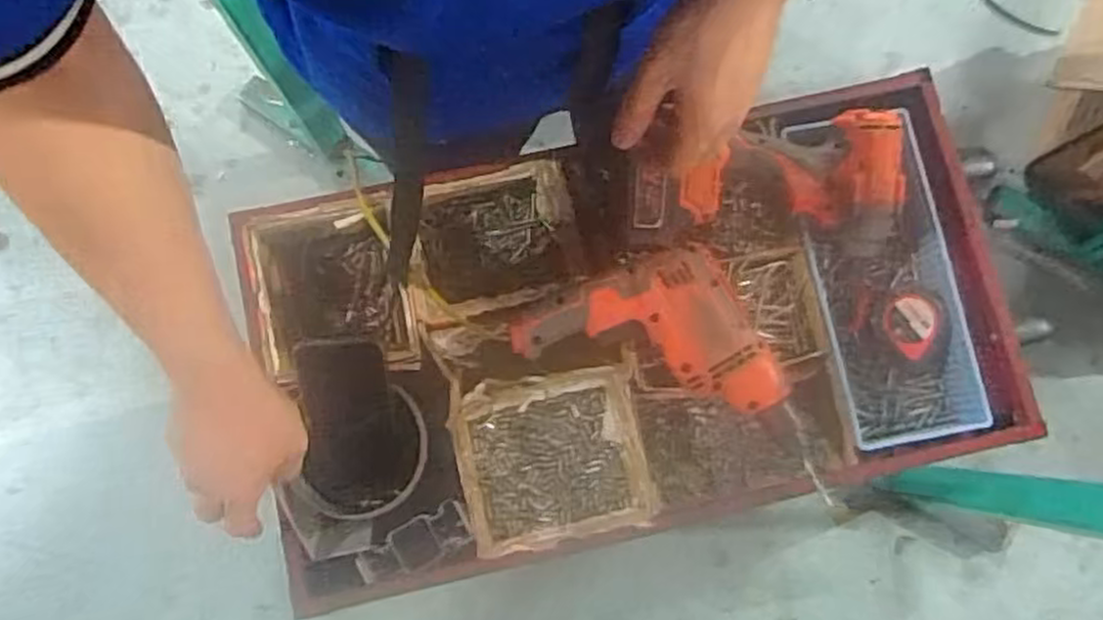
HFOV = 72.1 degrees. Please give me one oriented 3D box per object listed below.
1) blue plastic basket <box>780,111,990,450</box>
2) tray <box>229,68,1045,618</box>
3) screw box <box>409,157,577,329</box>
[{"bbox_3d":[0.303,-0.031,0.710,0.129,0.059,0.310,-11,82,-4],"label":"blue plastic basket"},{"bbox_3d":[0.079,0.015,0.669,0.644,0.111,0.342,-14,80,-4],"label":"tray"},{"bbox_3d":[-0.052,-0.058,0.689,0.149,0.060,0.130,-12,82,-4],"label":"screw box"}]

